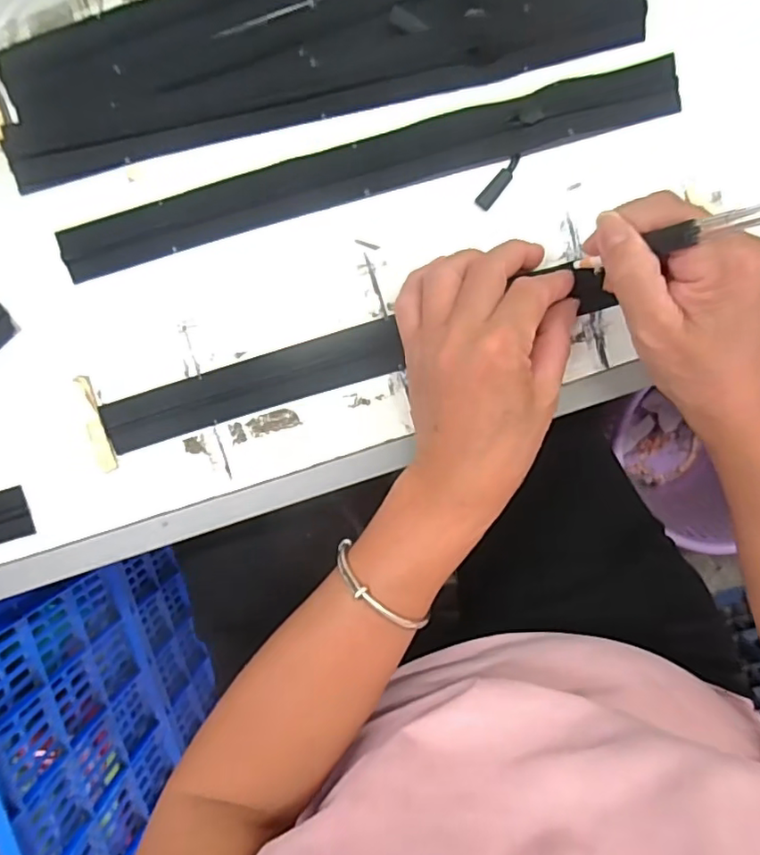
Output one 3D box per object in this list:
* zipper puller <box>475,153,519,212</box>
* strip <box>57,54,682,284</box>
[{"bbox_3d":[0.067,-0.136,0.328,0.009,0.004,0.034,38,95,-2],"label":"zipper puller"},{"bbox_3d":[-0.010,-0.143,0.330,0.349,0.010,0.030,-15,94,4],"label":"strip"}]

